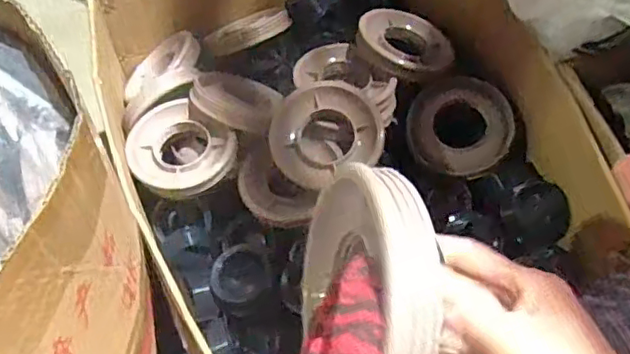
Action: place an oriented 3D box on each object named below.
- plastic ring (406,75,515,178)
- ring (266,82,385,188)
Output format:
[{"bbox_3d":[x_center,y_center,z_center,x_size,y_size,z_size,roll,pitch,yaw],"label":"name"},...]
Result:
[{"bbox_3d":[0.178,-0.060,0.746,0.122,0.032,0.122,-1,81,4],"label":"plastic ring"},{"bbox_3d":[0.014,-0.048,0.689,0.125,0.031,0.125,0,85,-1],"label":"ring"}]

